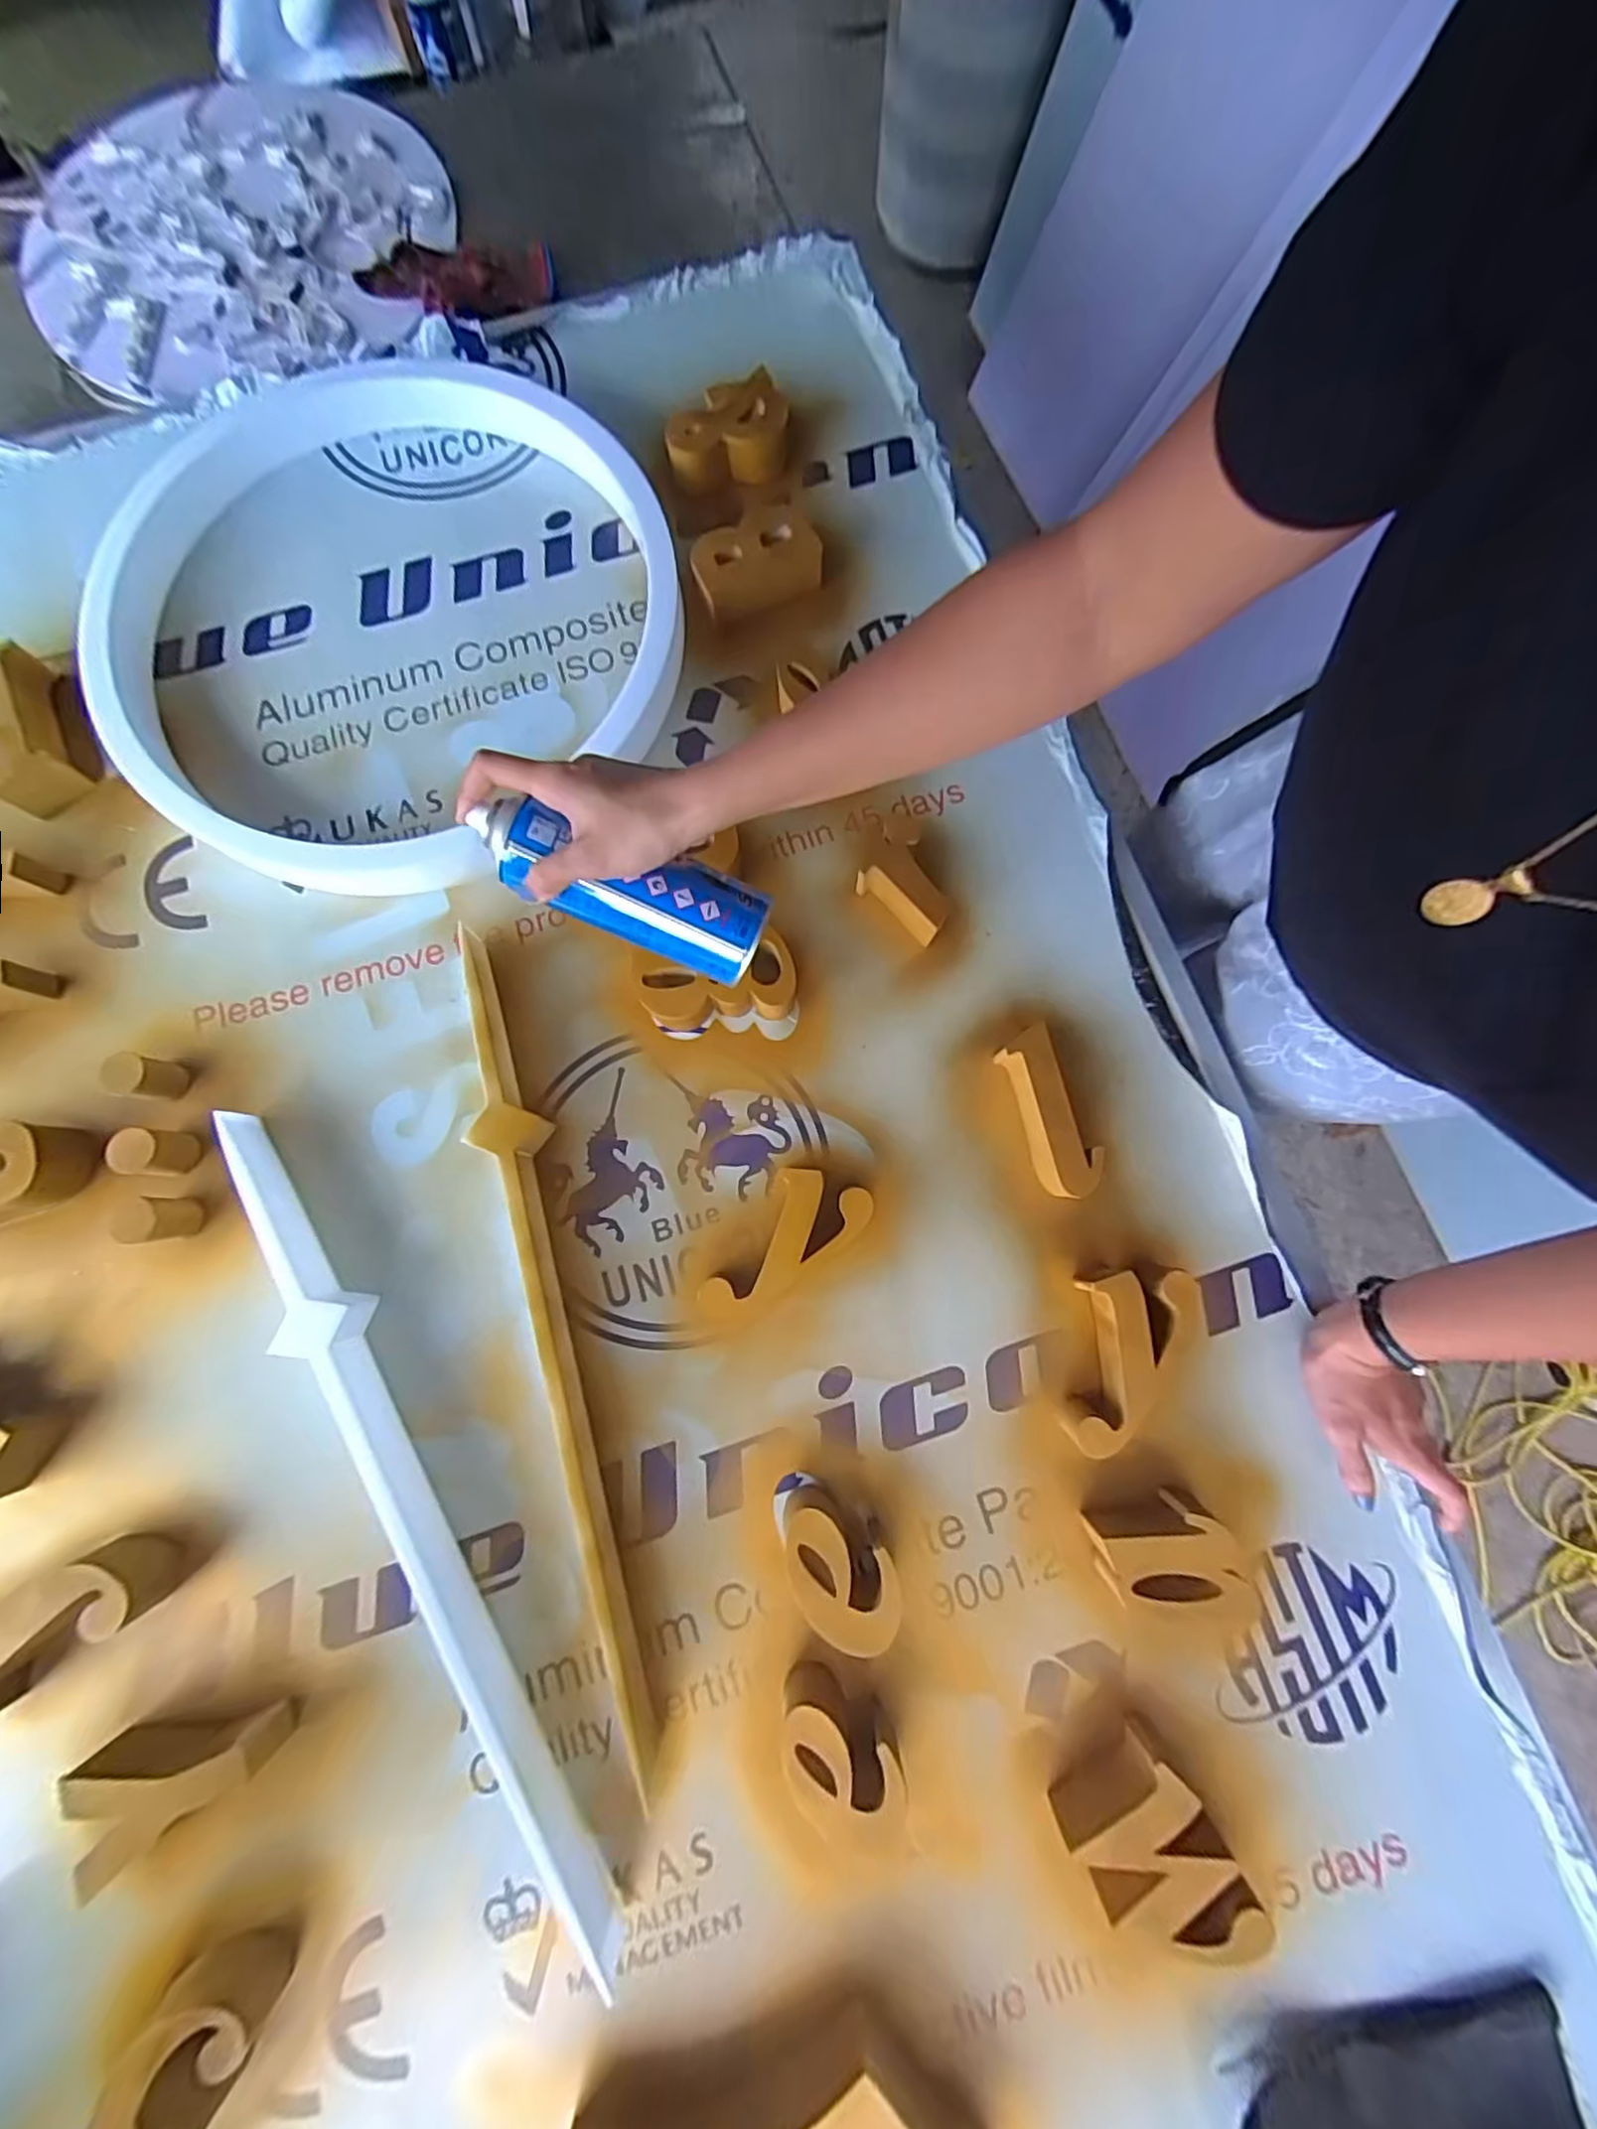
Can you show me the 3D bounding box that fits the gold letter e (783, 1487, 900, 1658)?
[{"bbox_3d":[0.024,0.334,0.456,0.097,0.043,0.063,31,81,7],"label":"gold letter e"}]

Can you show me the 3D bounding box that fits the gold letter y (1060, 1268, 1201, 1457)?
[{"bbox_3d":[0.227,0.204,0.481,0.072,0.052,0.129,10,79,4],"label":"gold letter y"}]

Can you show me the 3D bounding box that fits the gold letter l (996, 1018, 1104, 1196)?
[{"bbox_3d":[0.183,0.037,0.512,0.044,0.039,0.122,-16,78,-2],"label":"gold letter l"}]

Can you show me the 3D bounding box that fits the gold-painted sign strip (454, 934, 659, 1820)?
[{"bbox_3d":[-0.184,0.177,0.483,0.053,0.047,0.575,-14,78,-1],"label":"gold-painted sign strip"}]

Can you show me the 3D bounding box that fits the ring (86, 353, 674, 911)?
[{"bbox_3d":[-0.377,-0.417,0.598,0.483,0.052,0.527,0,78,2],"label":"ring"}]

